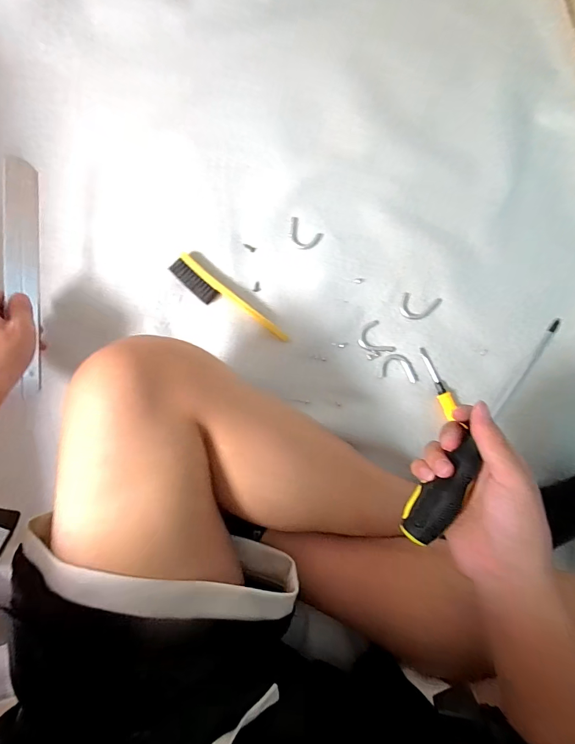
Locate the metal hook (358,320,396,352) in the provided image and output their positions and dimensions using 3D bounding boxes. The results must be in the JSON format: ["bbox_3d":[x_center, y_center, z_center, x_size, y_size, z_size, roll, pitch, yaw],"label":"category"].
[{"bbox_3d":[0.108,-0.039,0.452,0.035,0.004,0.045,-28,83,-2],"label":"metal hook"}]

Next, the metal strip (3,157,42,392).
[{"bbox_3d":[-0.293,-0.120,0.404,0.008,0.034,0.241,-8,84,36],"label":"metal strip"}]

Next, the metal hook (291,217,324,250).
[{"bbox_3d":[0.019,-0.180,0.475,0.047,0.004,0.032,36,86,6],"label":"metal hook"}]

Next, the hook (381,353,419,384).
[{"bbox_3d":[0.140,-0.005,0.446,0.043,0.004,0.031,13,82,2],"label":"hook"}]

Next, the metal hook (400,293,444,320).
[{"bbox_3d":[0.168,-0.081,0.460,0.047,0.005,0.032,13,82,2],"label":"metal hook"}]

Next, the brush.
[{"bbox_3d":[-0.074,-0.085,0.454,0.166,0.015,0.033,40,83,5],"label":"brush"}]

